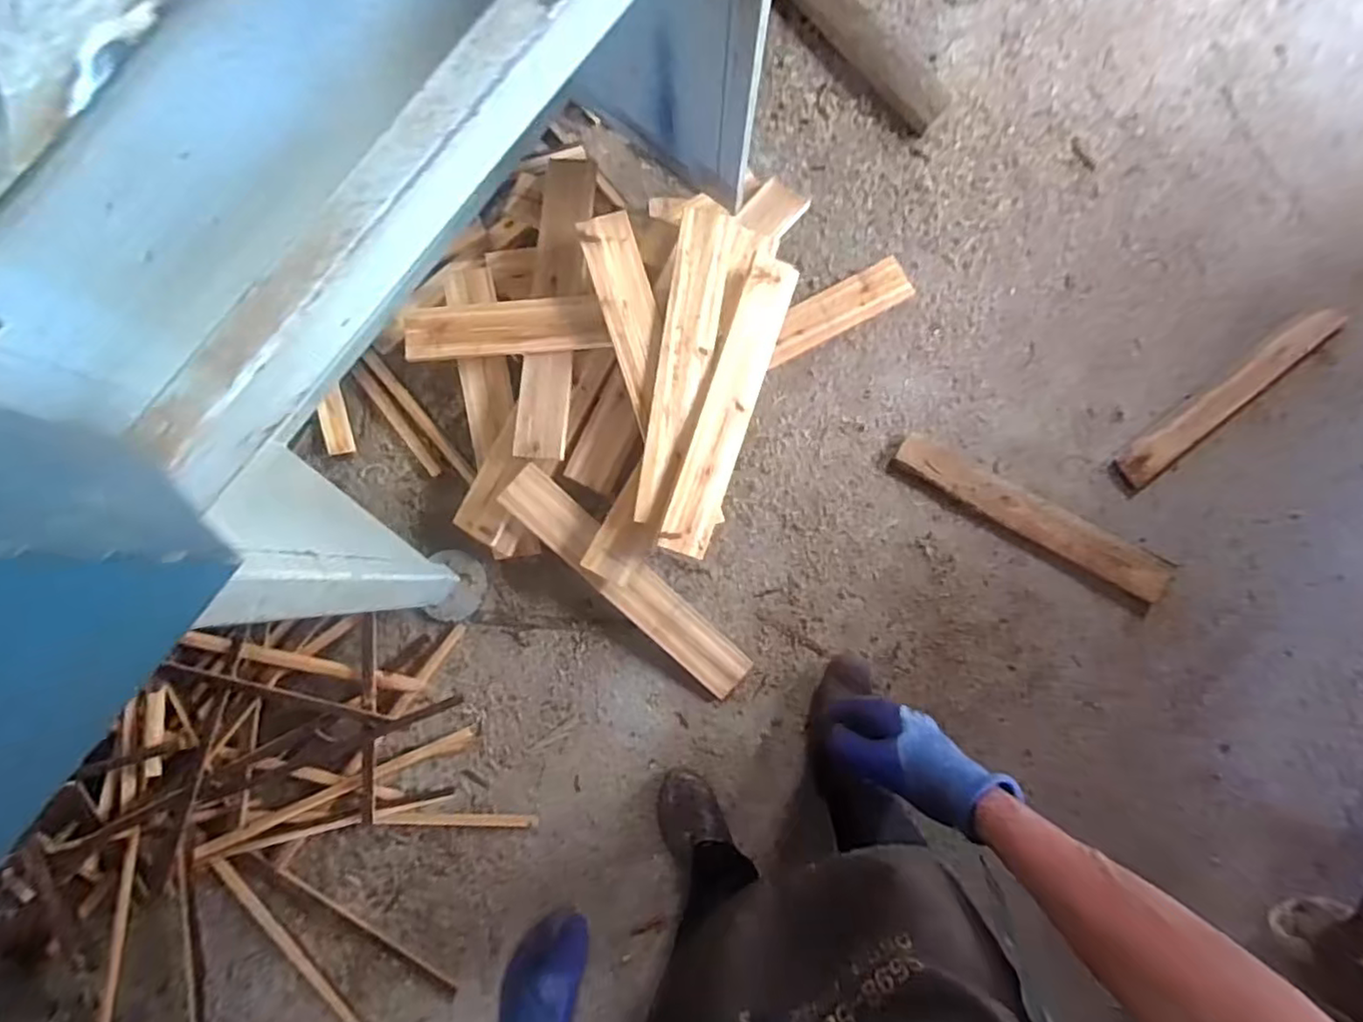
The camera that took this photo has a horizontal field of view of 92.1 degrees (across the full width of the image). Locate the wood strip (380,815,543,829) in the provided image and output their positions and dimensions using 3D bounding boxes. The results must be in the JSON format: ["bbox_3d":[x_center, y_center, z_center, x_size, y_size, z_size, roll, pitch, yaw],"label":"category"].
[{"bbox_3d":[-0.376,0.522,1.102,0.269,0.012,0.020,-1,86,2],"label":"wood strip"}]

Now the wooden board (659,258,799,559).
[{"bbox_3d":[0.080,-0.166,1.036,0.079,0.019,0.487,21,85,-20],"label":"wooden board"}]

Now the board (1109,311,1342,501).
[{"bbox_3d":[0.976,-0.200,1.179,0.495,0.028,0.079,-38,84,-3],"label":"board"}]

